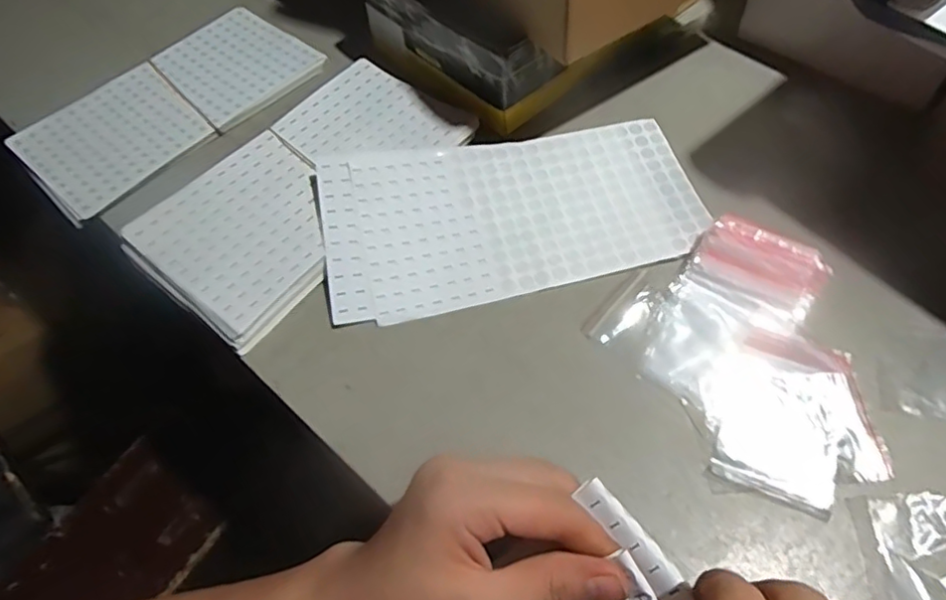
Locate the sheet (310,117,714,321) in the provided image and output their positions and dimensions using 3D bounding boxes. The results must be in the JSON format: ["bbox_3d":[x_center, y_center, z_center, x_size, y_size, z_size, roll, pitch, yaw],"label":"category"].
[{"bbox_3d":[0.025,-0.061,0.412,0.249,0.025,0.122,-12,58,-4],"label":"sheet"}]

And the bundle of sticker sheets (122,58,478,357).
[{"bbox_3d":[-0.120,-0.081,0.437,0.134,0.021,0.233,36,66,23],"label":"bundle of sticker sheets"}]

